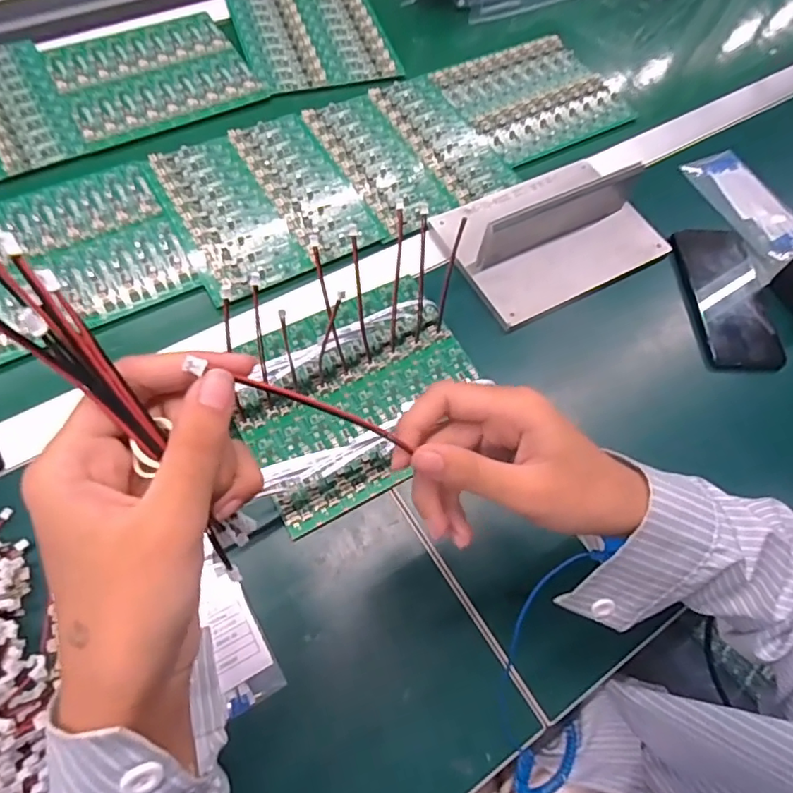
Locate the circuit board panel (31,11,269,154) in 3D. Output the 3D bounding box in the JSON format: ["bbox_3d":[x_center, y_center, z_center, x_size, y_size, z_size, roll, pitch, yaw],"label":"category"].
[{"bbox_3d":[-0.265,-0.353,0.593,0.193,0.007,0.166,-27,68,-17],"label":"circuit board panel"}]

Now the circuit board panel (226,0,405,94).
[{"bbox_3d":[-0.101,-0.436,0.649,0.169,0.006,0.187,-15,65,-12],"label":"circuit board panel"}]

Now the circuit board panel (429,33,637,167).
[{"bbox_3d":[0.158,-0.349,0.630,0.182,0.008,0.162,-25,68,-16],"label":"circuit board panel"}]

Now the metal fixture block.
[{"bbox_3d":[0.150,-0.164,0.515,0.196,0.054,0.139,-25,70,-15],"label":"metal fixture block"}]

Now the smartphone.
[{"bbox_3d":[0.315,-0.095,0.513,0.074,0.011,0.148,-3,63,-6],"label":"smartphone"}]

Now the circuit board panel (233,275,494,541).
[{"bbox_3d":[-0.030,-0.016,0.425,0.194,0.059,0.162,-27,71,-16],"label":"circuit board panel"}]

